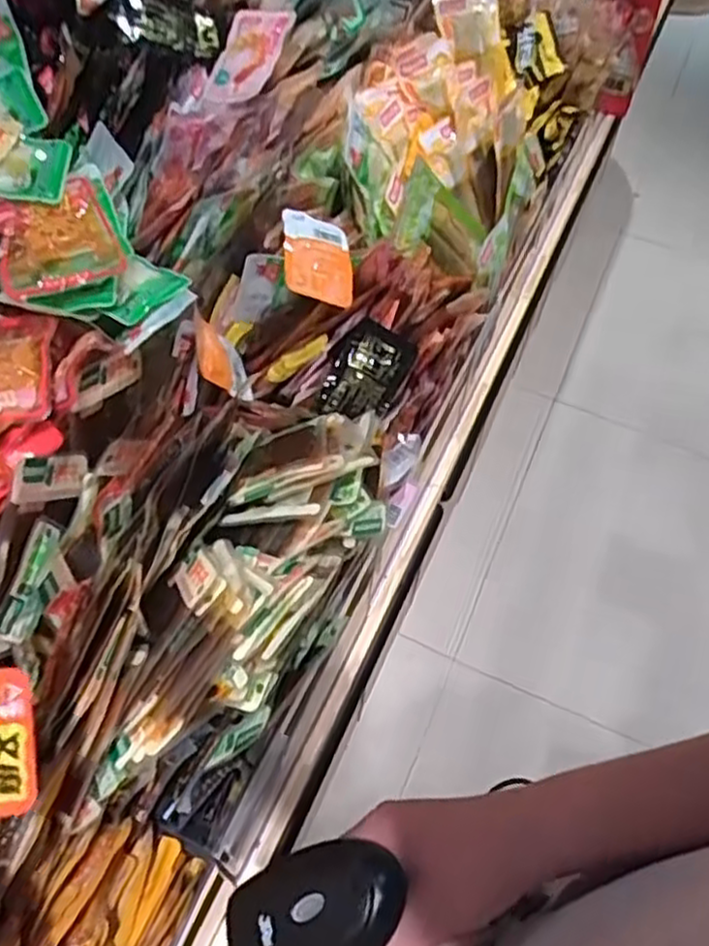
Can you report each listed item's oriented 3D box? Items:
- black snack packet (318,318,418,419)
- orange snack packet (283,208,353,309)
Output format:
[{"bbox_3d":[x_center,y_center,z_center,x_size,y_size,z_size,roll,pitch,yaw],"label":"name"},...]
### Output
[{"bbox_3d":[0.013,-0.101,0.743,0.074,0.013,0.100,28,92,-13],"label":"black snack packet"},{"bbox_3d":[-0.038,-0.218,0.726,0.069,0.018,0.113,5,56,-20],"label":"orange snack packet"}]

